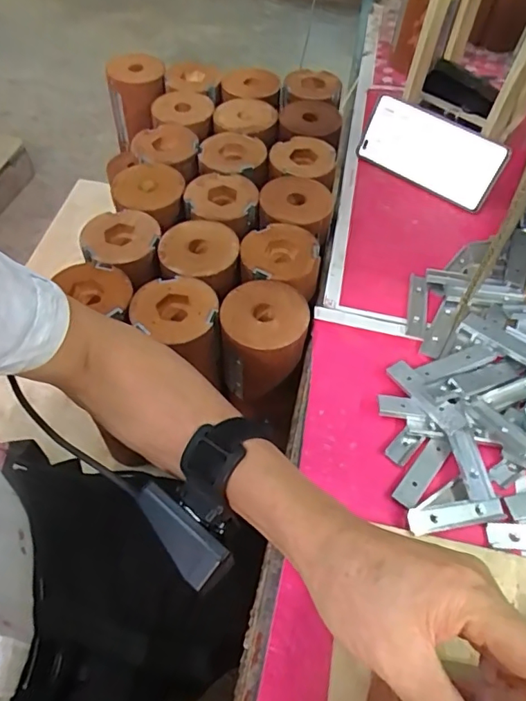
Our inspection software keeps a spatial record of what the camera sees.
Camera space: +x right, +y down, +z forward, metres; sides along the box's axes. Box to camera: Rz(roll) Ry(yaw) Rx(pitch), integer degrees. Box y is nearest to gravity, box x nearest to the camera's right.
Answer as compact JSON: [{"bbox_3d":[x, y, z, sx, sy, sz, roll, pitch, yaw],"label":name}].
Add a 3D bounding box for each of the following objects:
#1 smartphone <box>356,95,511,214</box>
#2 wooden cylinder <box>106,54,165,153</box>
[{"bbox_3d":[0.191,-0.228,0.599,0.162,0.076,0.012,33,37,16],"label":"smartphone"},{"bbox_3d":[-0.169,-0.336,0.724,0.080,0.135,0.068,-15,56,-12],"label":"wooden cylinder"}]

